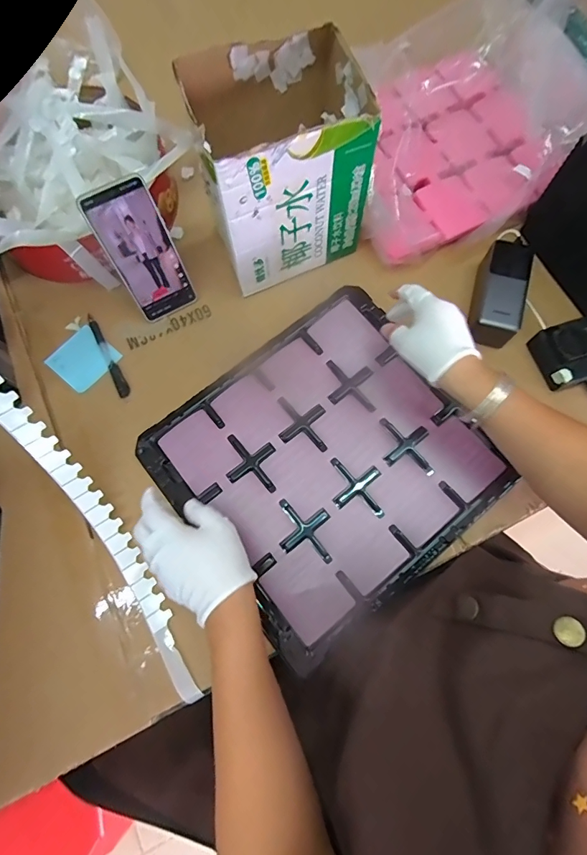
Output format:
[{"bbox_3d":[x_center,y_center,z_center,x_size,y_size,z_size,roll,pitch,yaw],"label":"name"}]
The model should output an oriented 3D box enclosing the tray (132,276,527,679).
[{"bbox_3d":[0.038,0.036,0.503,0.340,0.017,0.330,-38,76,-9],"label":"tray"}]

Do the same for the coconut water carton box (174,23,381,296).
[{"bbox_3d":[-0.012,-0.311,0.507,0.180,0.201,0.146,-21,74,-4],"label":"coconut water carton box"}]

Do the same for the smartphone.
[{"bbox_3d":[-0.185,-0.214,0.507,0.079,0.164,0.010,-27,51,-6],"label":"smartphone"}]

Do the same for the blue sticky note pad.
[{"bbox_3d":[-0.284,-0.094,0.550,0.078,0.004,0.076,39,79,12],"label":"blue sticky note pad"}]

